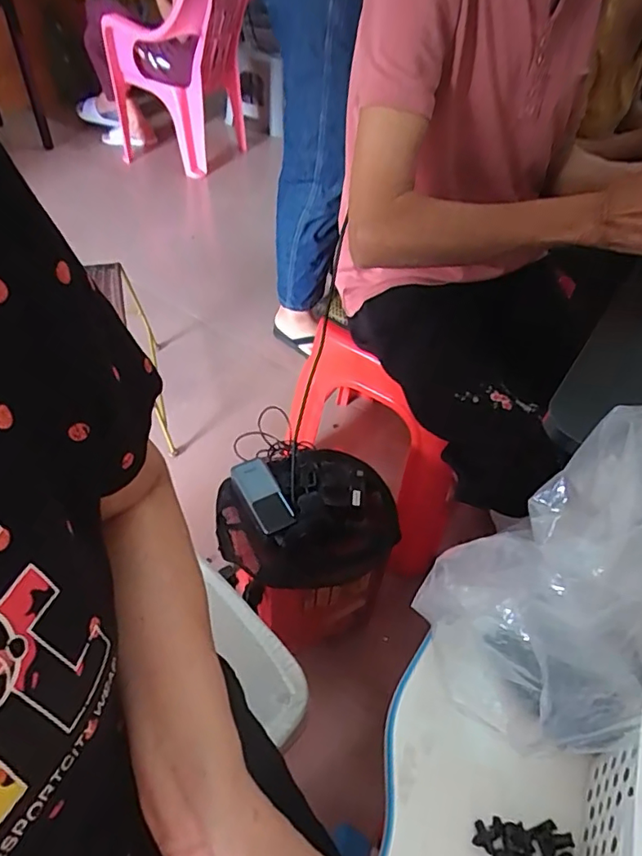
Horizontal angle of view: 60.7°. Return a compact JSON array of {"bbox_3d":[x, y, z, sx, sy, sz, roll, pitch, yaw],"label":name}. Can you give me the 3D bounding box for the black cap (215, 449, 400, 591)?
[{"bbox_3d":[-0.021,0.118,0.796,0.255,0.095,0.219,-6,51,-10],"label":"black cap"}]

